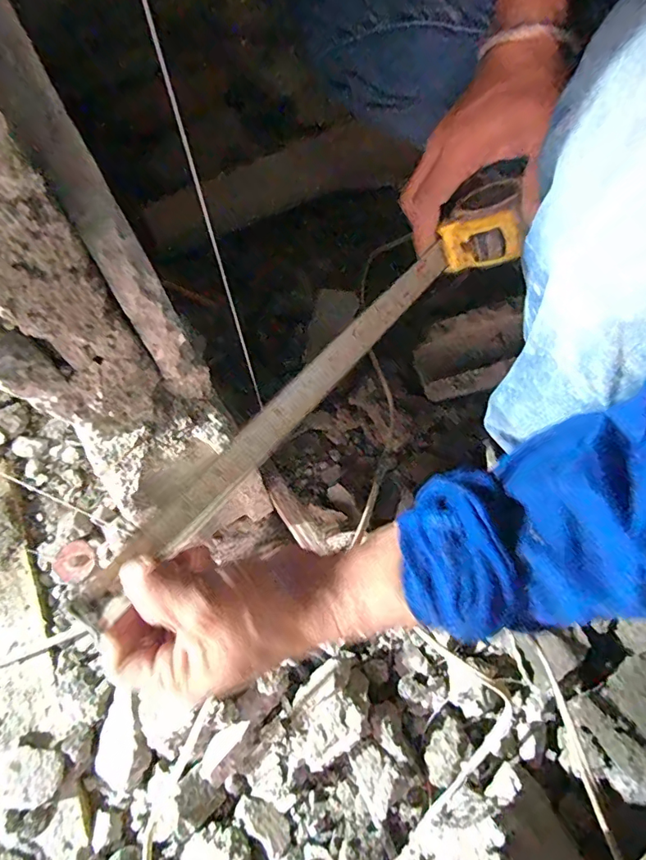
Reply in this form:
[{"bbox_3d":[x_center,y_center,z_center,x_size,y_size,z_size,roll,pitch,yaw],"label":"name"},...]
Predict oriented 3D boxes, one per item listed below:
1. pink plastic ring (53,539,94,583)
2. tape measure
[{"bbox_3d":[-0.225,0.119,0.447,0.034,0.005,0.034,7,59,-11],"label":"pink plastic ring"},{"bbox_3d":[0.008,-0.034,0.298,0.048,0.048,0.369,40,73,15],"label":"tape measure"}]

